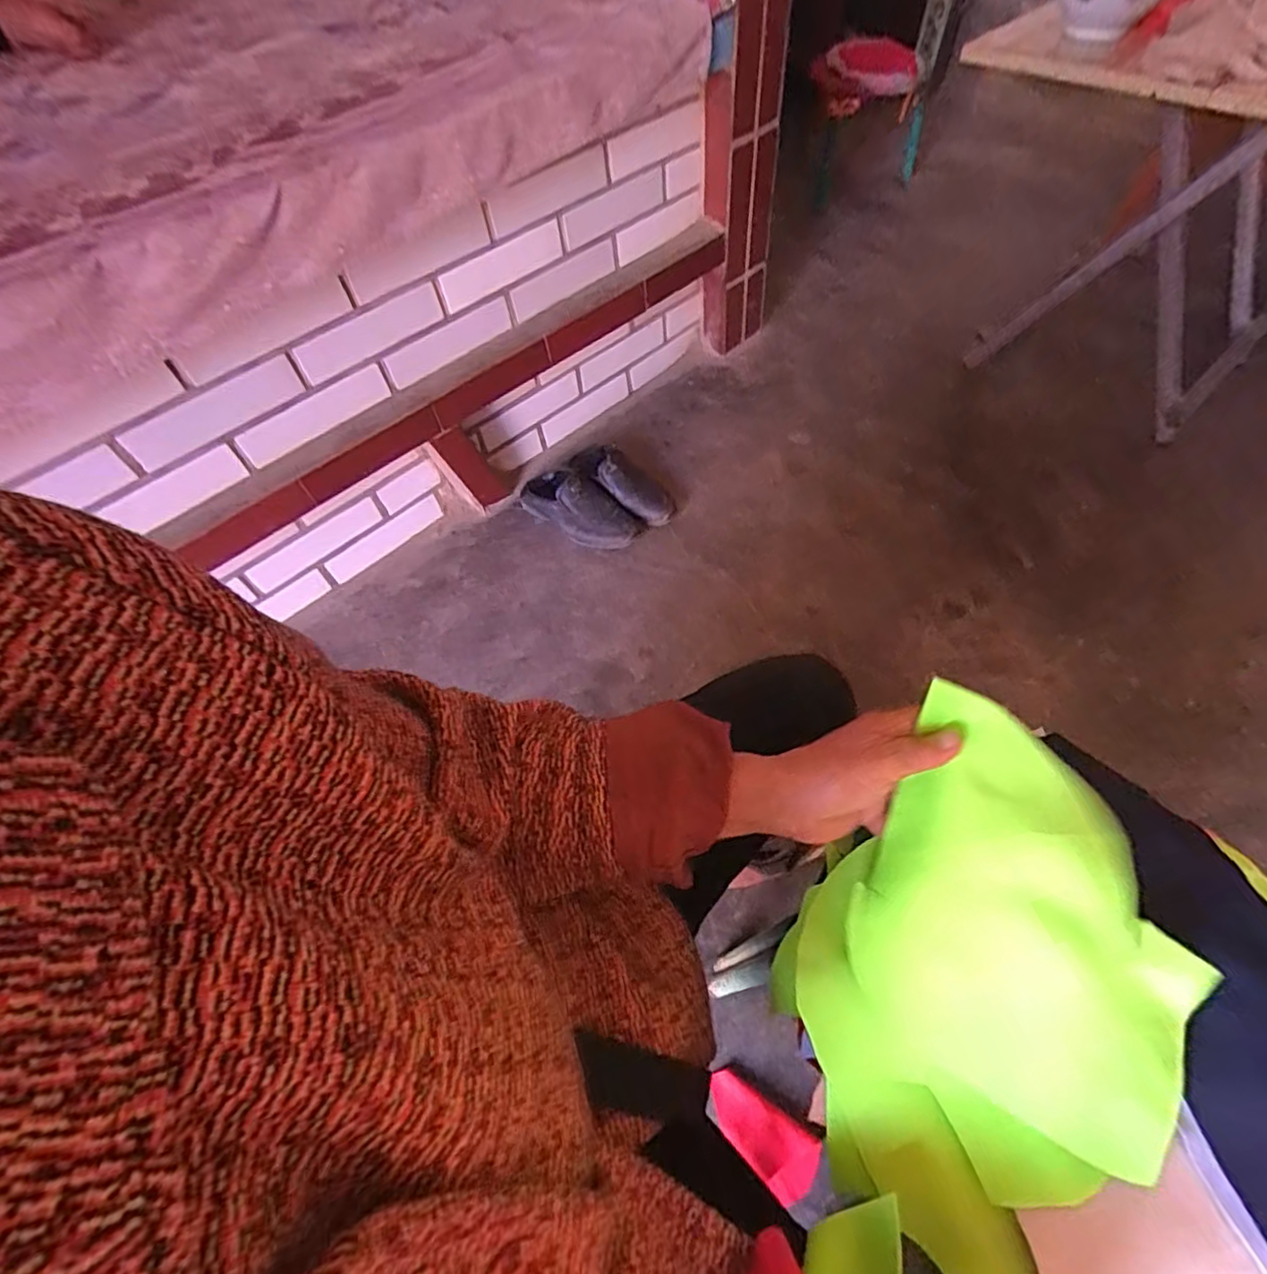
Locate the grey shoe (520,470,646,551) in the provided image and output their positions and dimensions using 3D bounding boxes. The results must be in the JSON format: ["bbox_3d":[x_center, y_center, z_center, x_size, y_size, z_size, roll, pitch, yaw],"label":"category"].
[{"bbox_3d":[-0.111,-0.245,1.153,0.260,0.077,0.108,31,65,22],"label":"grey shoe"}]

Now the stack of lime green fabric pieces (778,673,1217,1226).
[{"bbox_3d":[0.197,0.182,0.350,0.186,0.061,0.265,30,83,27],"label":"stack of lime green fabric pieces"}]

